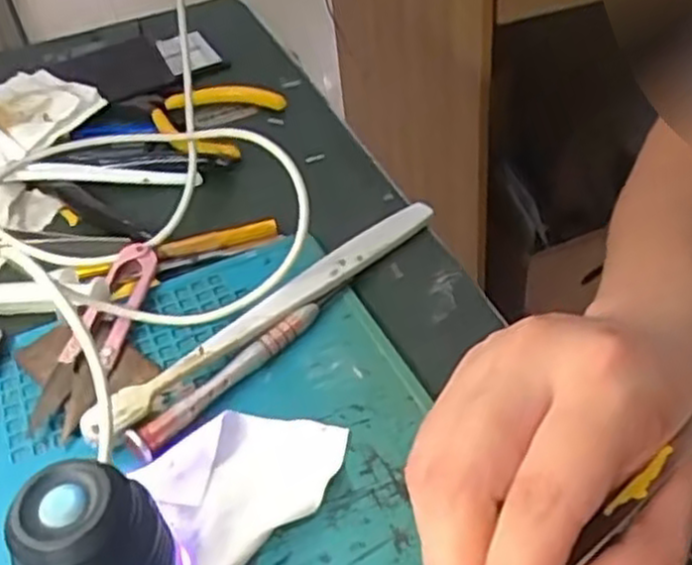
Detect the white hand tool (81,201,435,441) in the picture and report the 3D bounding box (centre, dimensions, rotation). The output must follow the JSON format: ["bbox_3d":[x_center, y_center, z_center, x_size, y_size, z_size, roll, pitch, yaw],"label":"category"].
[{"bbox_3d":[-0.028,0.009,0.326,0.182,0.013,0.018,-35,49,-28],"label":"white hand tool"}]

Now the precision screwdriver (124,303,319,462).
[{"bbox_3d":[-0.045,0.034,0.299,0.010,0.007,0.092,28,52,32],"label":"precision screwdriver"}]

